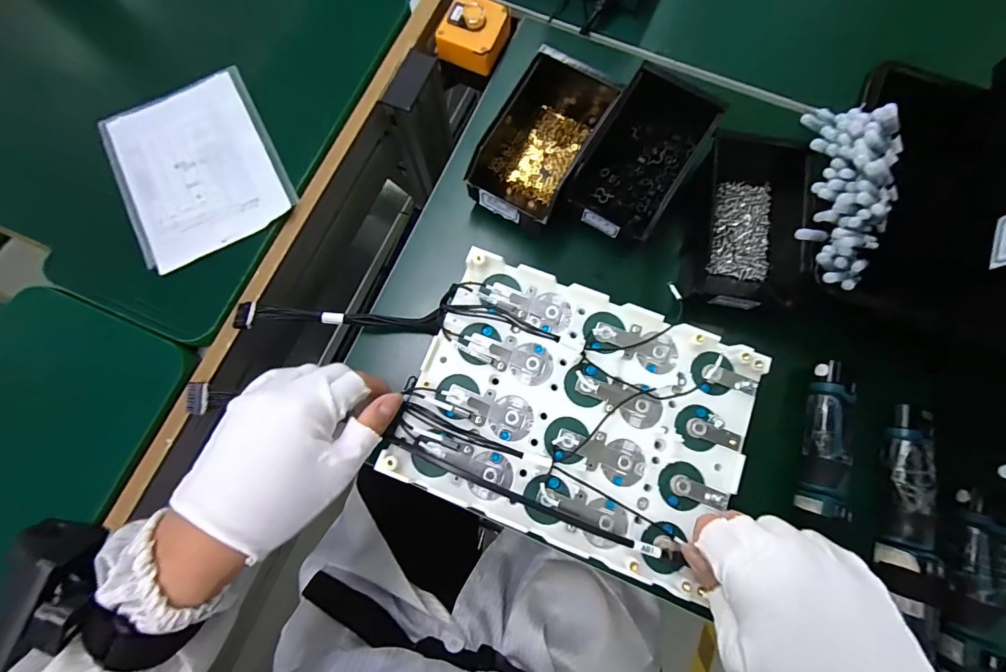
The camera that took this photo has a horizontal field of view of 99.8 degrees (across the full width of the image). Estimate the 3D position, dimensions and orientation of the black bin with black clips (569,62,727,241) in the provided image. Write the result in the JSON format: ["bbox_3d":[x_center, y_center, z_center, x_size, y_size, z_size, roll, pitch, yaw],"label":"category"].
[{"bbox_3d":[0.152,-0.194,0.468,0.102,0.068,0.177,33,79,8],"label":"black bin with black clips"}]

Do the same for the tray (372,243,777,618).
[{"bbox_3d":[0.053,0.053,0.300,0.228,0.015,0.170,21,77,5],"label":"tray"}]

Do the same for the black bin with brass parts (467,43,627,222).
[{"bbox_3d":[0.047,-0.219,0.480,0.109,0.075,0.191,25,78,6],"label":"black bin with brass parts"}]

